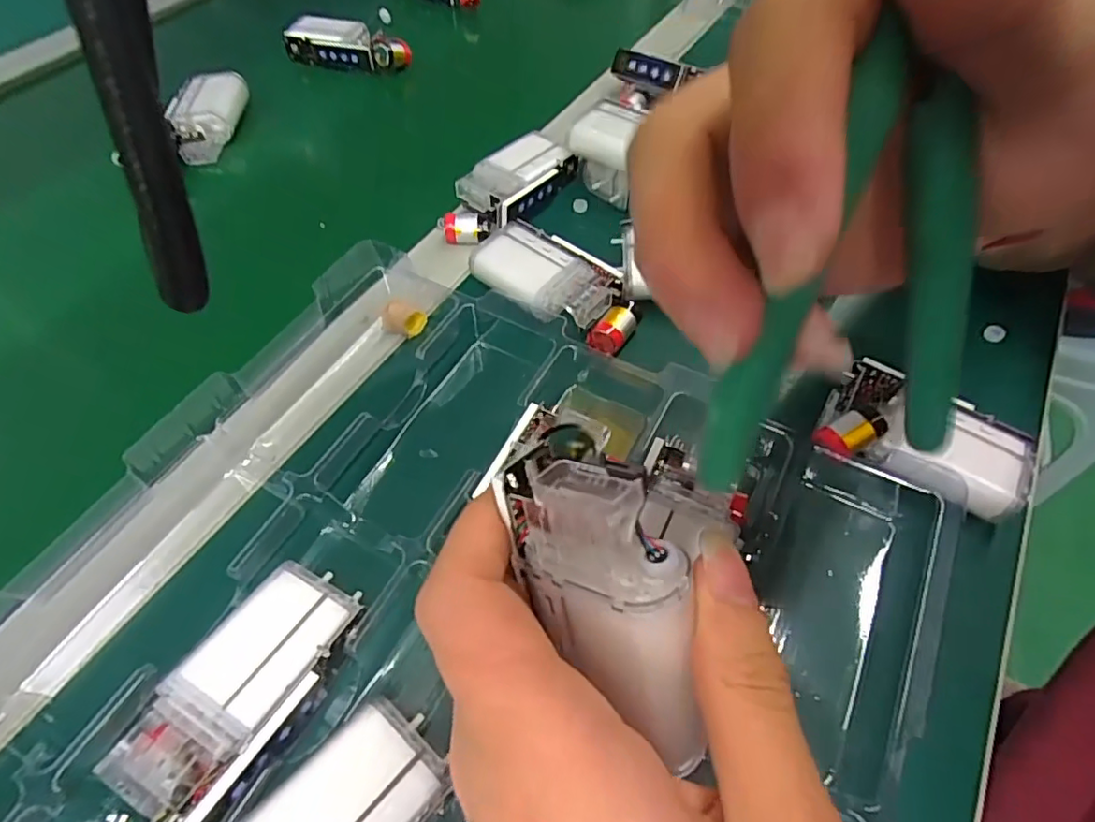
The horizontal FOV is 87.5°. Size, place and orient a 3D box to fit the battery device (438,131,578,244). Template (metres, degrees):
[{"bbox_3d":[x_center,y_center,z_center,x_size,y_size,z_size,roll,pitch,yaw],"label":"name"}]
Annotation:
[{"bbox_3d":[-0.024,-0.135,0.351,0.042,0.024,0.093,32,66,20],"label":"battery device"}]

